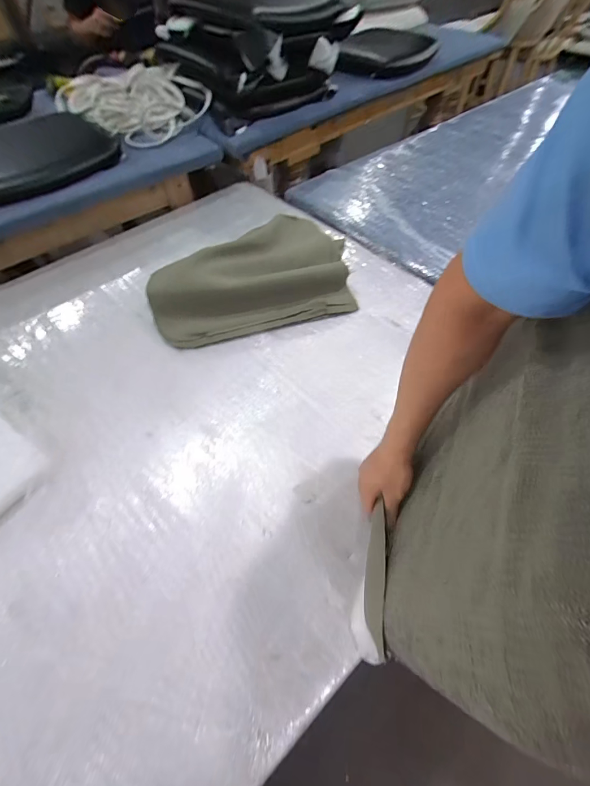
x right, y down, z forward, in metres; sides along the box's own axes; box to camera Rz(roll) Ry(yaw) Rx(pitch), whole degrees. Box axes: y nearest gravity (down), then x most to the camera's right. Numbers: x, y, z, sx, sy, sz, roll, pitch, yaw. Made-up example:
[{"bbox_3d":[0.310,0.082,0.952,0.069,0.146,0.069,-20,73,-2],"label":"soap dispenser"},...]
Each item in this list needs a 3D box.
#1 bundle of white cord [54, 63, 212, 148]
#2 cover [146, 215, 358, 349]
[{"bbox_3d":[-0.573,-1.022,1.159,0.508,0.126,0.360,32,63,19],"label":"bundle of white cord"},{"bbox_3d":[-0.105,-0.330,0.853,0.504,0.093,0.377,-13,59,-8],"label":"cover"}]

